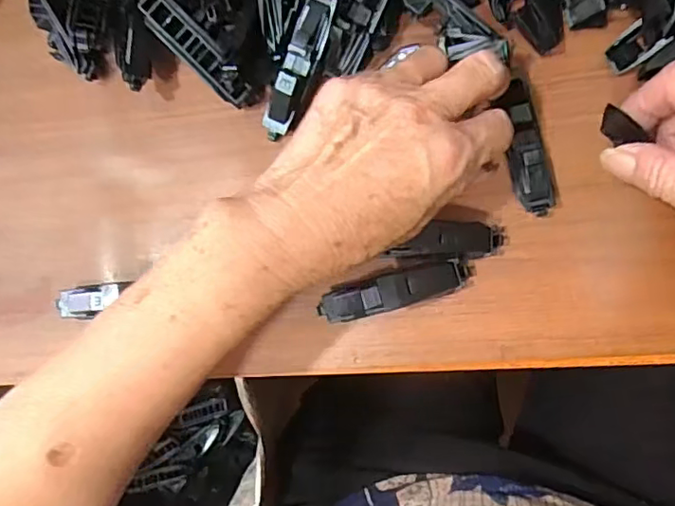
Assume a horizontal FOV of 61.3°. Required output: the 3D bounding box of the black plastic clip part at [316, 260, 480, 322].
[{"bbox_3d":[0.030,0.019,0.301,0.082,0.022,0.019,-16,84,6],"label":"black plastic clip part"}]

